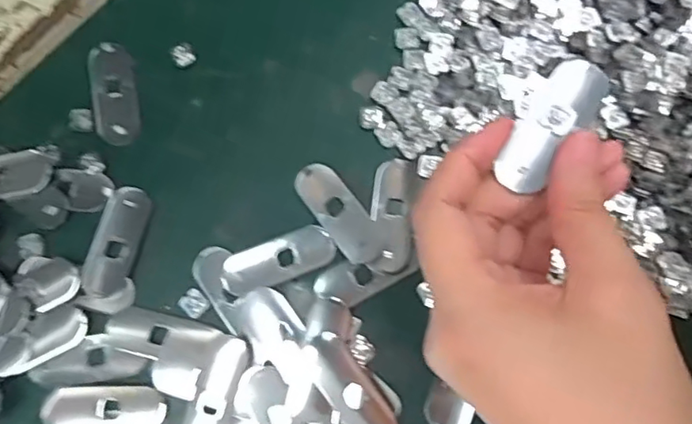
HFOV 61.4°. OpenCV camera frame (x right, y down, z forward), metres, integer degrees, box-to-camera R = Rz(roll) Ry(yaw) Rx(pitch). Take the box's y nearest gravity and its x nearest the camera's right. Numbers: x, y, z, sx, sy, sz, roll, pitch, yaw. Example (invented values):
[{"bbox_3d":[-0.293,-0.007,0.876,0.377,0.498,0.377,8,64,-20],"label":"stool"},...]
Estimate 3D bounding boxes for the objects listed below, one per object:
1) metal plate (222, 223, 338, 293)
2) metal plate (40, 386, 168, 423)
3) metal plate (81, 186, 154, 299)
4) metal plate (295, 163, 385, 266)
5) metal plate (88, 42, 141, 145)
[{"bbox_3d":[-0.029,0.021,0.253,0.050,0.005,0.019,-24,80,-3],"label":"metal plate"},{"bbox_3d":[-0.103,0.084,0.247,0.051,0.004,0.018,1,79,1],"label":"metal plate"},{"bbox_3d":[-0.102,0.012,0.257,0.020,0.004,0.049,14,80,4],"label":"metal plate"},{"bbox_3d":[-0.003,0.000,0.258,0.018,0.004,0.051,-39,81,-6],"label":"metal plate"},{"bbox_3d":[-0.109,-0.056,0.271,0.020,0.004,0.050,-12,79,-1],"label":"metal plate"}]

